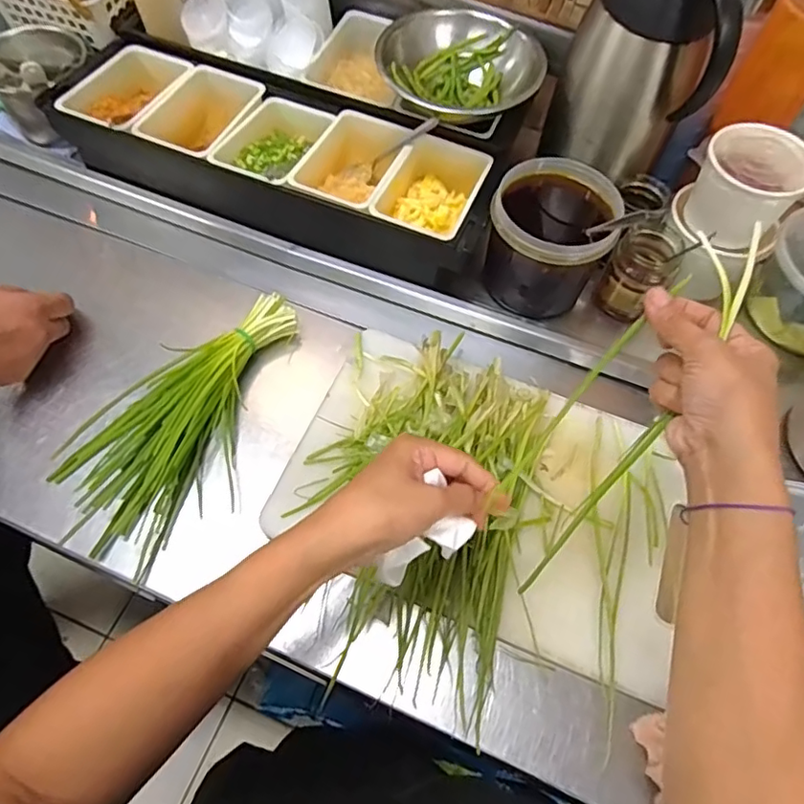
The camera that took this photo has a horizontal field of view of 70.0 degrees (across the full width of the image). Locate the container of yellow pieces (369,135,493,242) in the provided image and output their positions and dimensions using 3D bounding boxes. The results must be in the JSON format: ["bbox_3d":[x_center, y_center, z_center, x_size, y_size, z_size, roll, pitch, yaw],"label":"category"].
[{"bbox_3d":[0.032,-0.212,0.605,0.090,0.058,0.133,20,63,8],"label":"container of yellow pieces"}]

